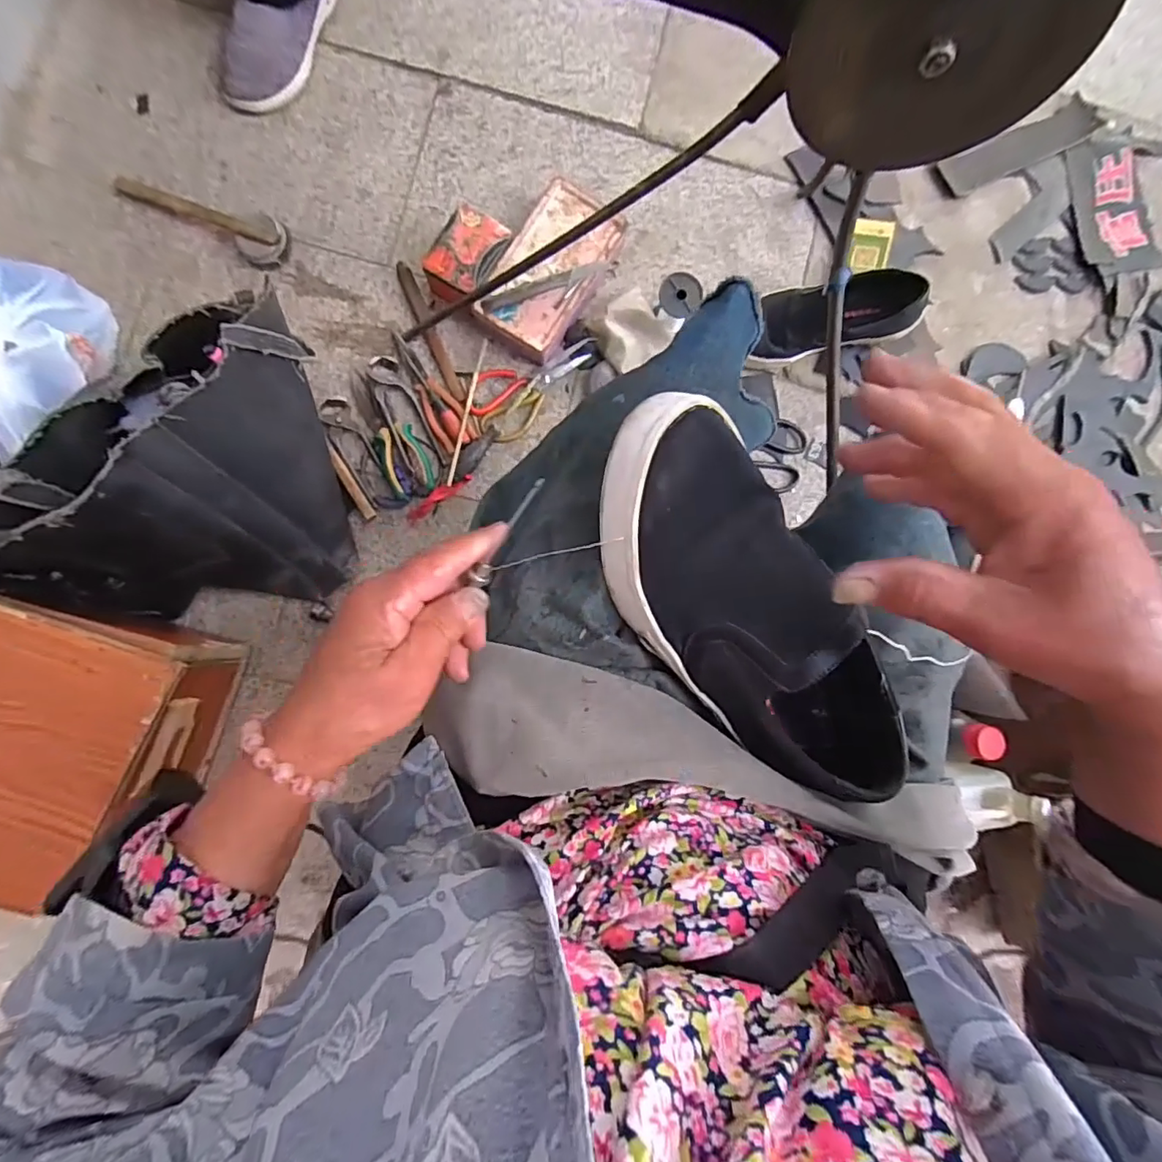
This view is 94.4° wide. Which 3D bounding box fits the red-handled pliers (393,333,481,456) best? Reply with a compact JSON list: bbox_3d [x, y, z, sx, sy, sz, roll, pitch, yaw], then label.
[{"bbox_3d":[-0.225,-0.278,0.785,0.051,0.011,0.189,-35,88,-7],"label":"red-handled pliers"}]

